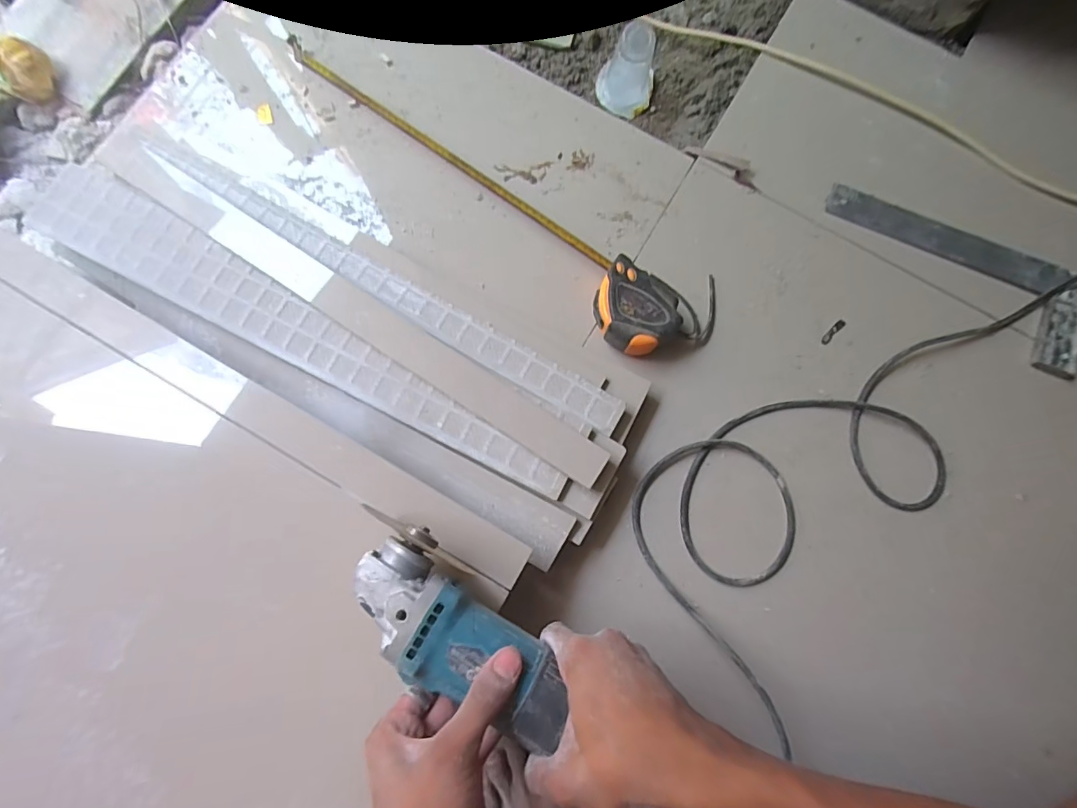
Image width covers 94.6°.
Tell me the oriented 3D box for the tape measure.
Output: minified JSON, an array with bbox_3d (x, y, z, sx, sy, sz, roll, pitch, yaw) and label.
[{"bbox_3d":[-0.037,-0.217,0.545,0.525,0.045,0.128,35,82,5],"label":"tape measure"}]

